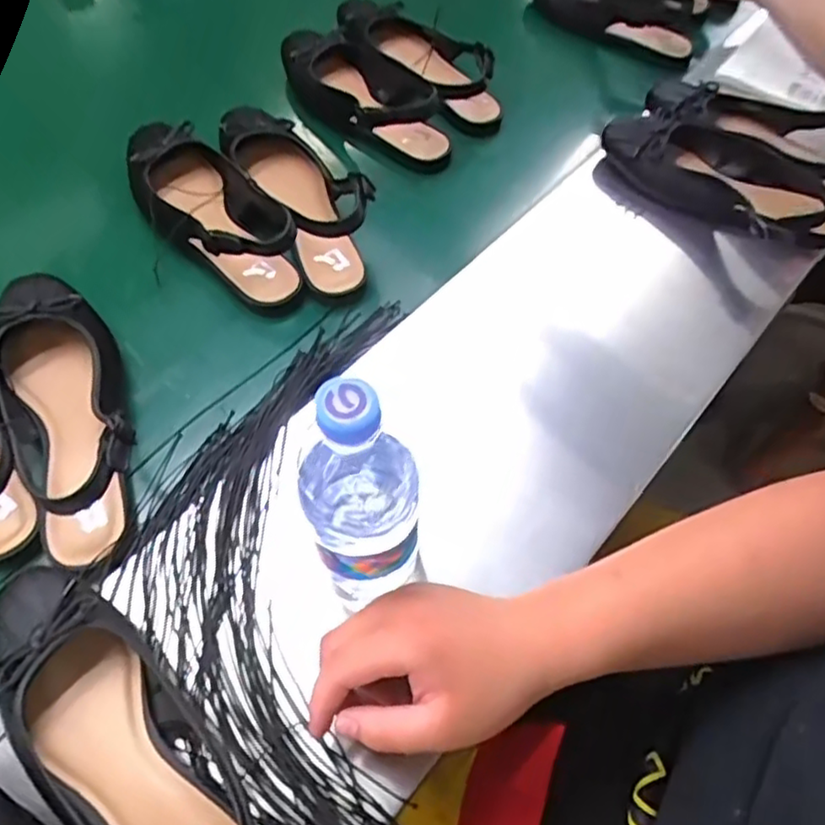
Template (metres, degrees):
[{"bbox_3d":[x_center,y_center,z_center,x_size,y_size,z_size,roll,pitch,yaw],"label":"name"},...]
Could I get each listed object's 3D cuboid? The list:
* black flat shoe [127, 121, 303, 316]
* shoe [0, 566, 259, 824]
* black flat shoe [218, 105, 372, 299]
[{"bbox_3d":[-0.201,-0.203,0.654,0.093,0.075,0.274,-35,66,-21],"label":"black flat shoe"},{"bbox_3d":[-0.168,0.187,0.383,0.233,0.060,0.088,40,65,21],"label":"shoe"},{"bbox_3d":[-0.116,-0.233,0.653,0.085,0.068,0.273,-26,62,-17],"label":"black flat shoe"}]

